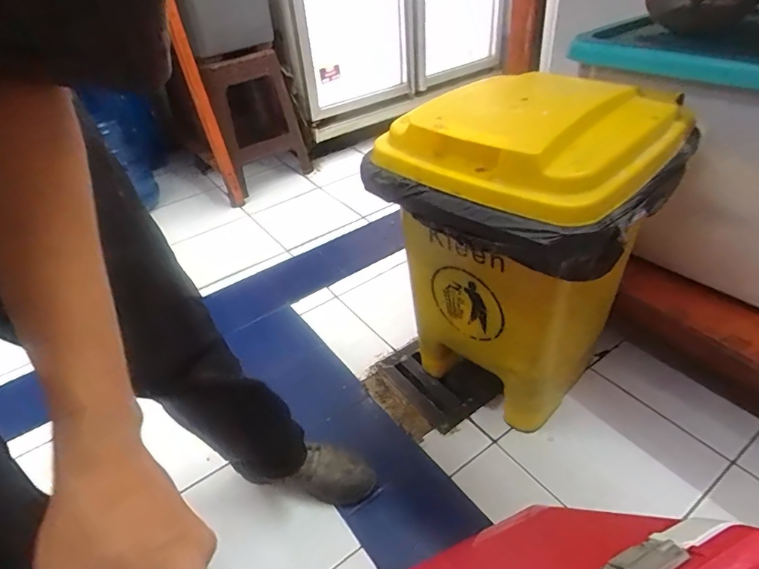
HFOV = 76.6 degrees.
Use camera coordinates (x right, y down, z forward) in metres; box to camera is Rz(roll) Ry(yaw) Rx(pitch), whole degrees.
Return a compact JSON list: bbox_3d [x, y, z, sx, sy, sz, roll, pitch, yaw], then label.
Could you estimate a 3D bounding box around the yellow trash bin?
[{"bbox_3d":[0.267,-0.035,0.907,0.414,0.551,0.369,-33,46,-31],"label":"yellow trash bin"}]

